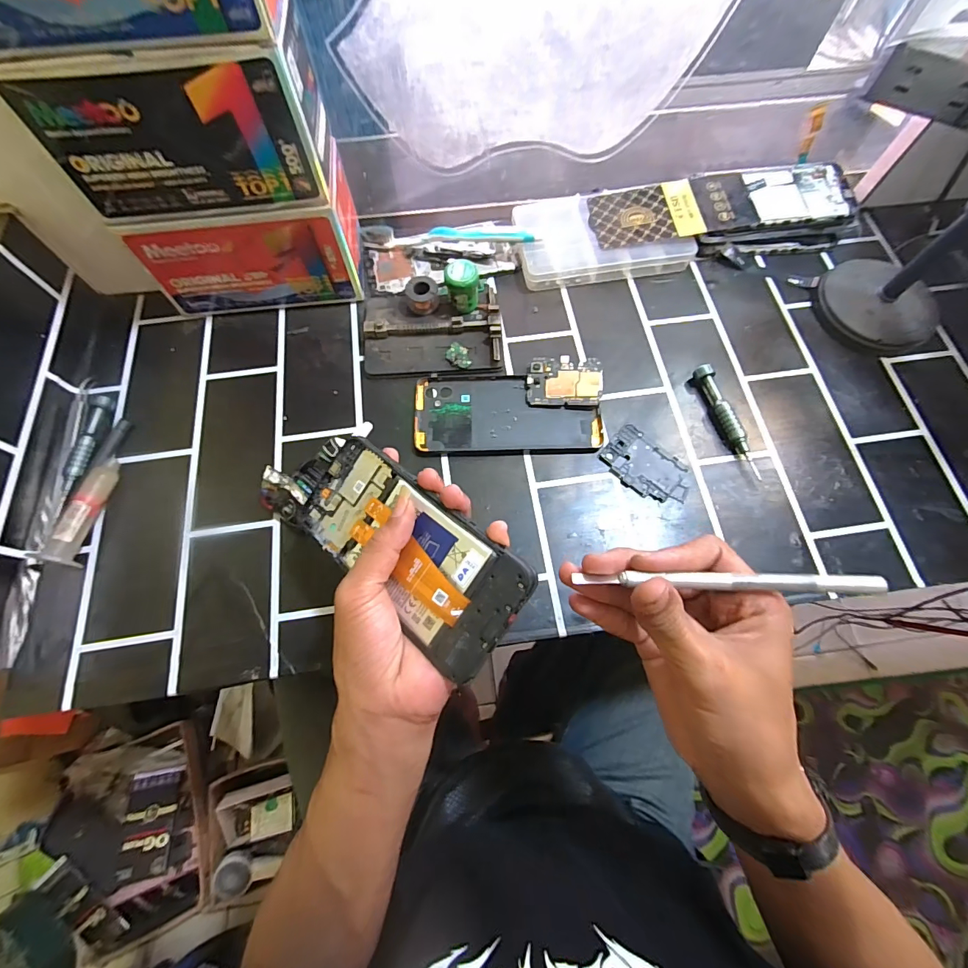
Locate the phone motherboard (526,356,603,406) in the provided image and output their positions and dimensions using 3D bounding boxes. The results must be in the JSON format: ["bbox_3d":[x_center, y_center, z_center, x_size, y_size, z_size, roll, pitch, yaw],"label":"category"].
[{"bbox_3d":[0.072,-0.092,0.392,0.065,0.004,0.046,3,78,6],"label":"phone motherboard"}]

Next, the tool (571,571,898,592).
[{"bbox_3d":[0.117,0.047,0.208,0.135,0.009,0.008,0,70,6],"label":"tool"}]

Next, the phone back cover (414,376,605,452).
[{"bbox_3d":[0.021,-0.065,0.386,0.162,0.004,0.074,-1,70,-1],"label":"phone back cover"}]

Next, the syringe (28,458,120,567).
[{"bbox_3d":[-0.316,0.020,0.342,0.020,0.022,0.084,7,70,2],"label":"syringe"}]

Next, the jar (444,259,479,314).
[{"bbox_3d":[-0.020,-0.183,0.410,0.030,0.041,0.033,0,70,0],"label":"jar"}]

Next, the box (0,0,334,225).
[{"bbox_3d":[-0.210,-0.266,0.311,0.176,0.091,0.084,-7,69,-3],"label":"box"}]

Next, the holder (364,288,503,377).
[{"bbox_3d":[-0.050,-0.149,0.412,0.129,0.021,0.094,0,70,-1],"label":"holder"}]

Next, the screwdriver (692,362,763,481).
[{"bbox_3d":[0.212,-0.056,0.379,0.013,0.018,0.108,-14,71,-5],"label":"screwdriver"}]

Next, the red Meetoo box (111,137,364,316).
[{"bbox_3d":[-0.210,-0.229,0.402,0.177,0.091,0.088,-7,70,-3],"label":"red Meetoo box"}]

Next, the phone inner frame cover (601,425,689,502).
[{"bbox_3d":[0.138,-0.013,0.368,0.074,0.004,0.048,42,75,13],"label":"phone inner frame cover"}]

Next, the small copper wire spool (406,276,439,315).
[{"bbox_3d":[-0.059,-0.179,0.418,0.029,0.025,0.027,0,70,0],"label":"small copper wire spool"}]

